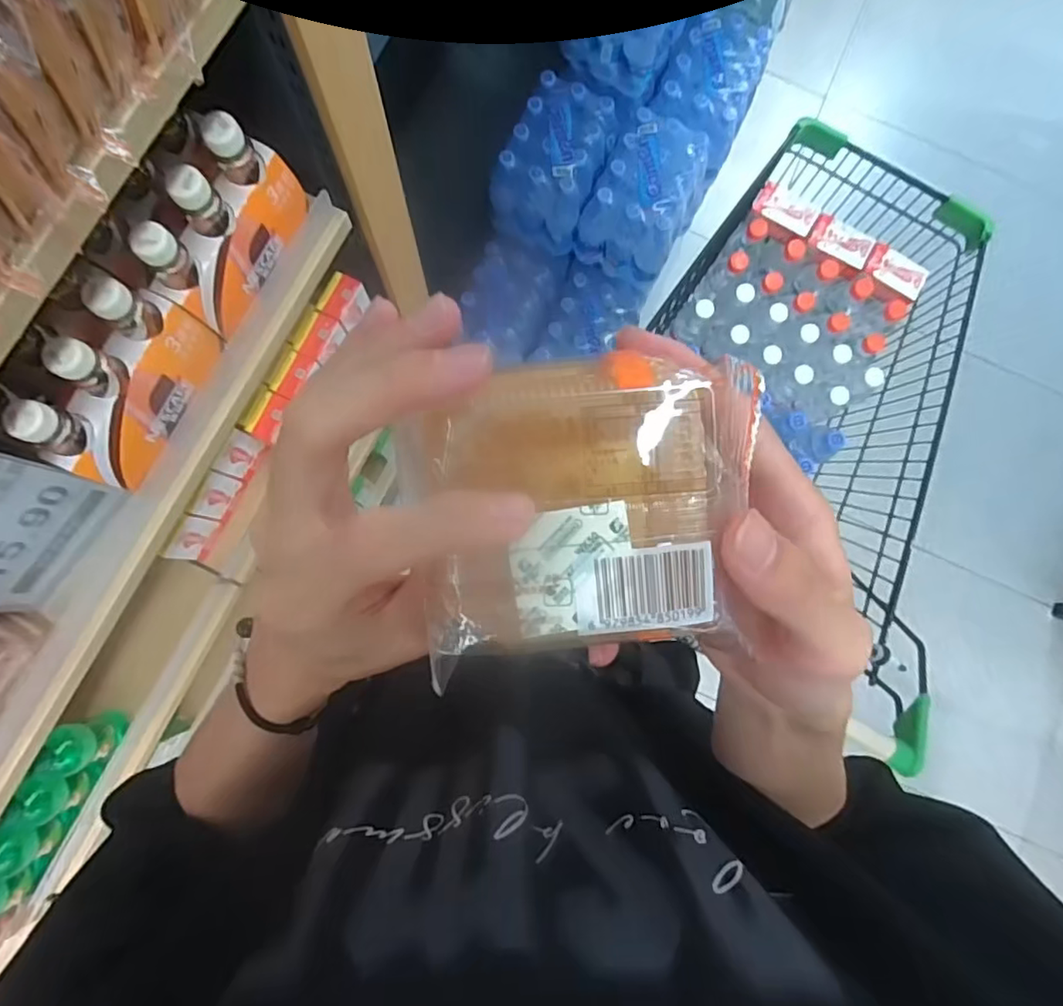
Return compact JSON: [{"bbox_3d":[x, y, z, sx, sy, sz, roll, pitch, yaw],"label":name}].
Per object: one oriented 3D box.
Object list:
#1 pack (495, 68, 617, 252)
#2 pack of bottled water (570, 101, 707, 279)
[{"bbox_3d":[0.047,-0.681,1.198,0.175,0.169,0.260,25,81,1],"label":"pack"},{"bbox_3d":[0.230,-0.622,1.196,0.194,0.171,0.231,24,81,1],"label":"pack of bottled water"}]

